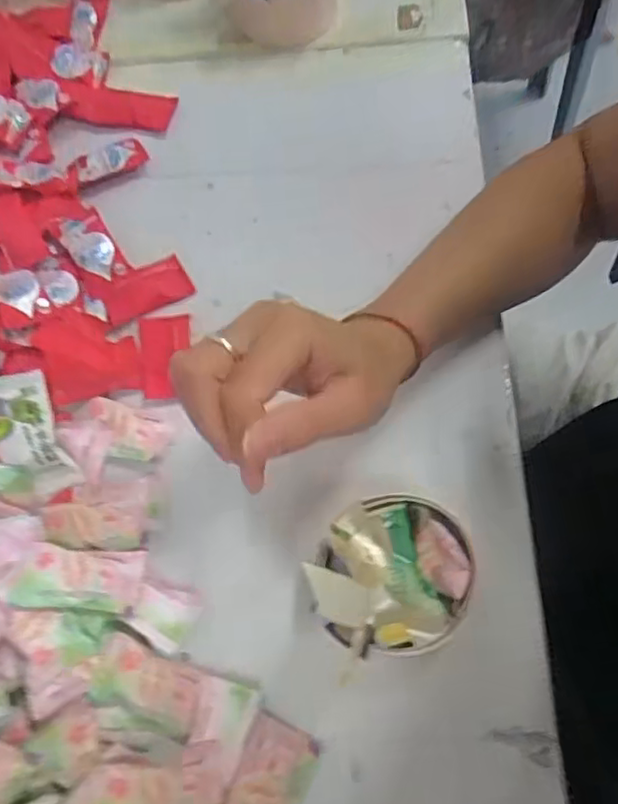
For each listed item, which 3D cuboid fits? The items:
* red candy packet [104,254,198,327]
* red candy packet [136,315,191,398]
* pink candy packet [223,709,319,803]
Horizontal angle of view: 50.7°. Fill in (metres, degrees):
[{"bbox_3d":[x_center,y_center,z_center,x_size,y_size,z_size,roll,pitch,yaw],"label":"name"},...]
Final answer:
[{"bbox_3d":[-0.110,-0.076,0.444,0.058,0.010,0.033,-30,70,-6],"label":"red candy packet"},{"bbox_3d":[-0.093,-0.032,0.426,0.032,0.010,0.057,-11,69,1],"label":"red candy packet"},{"bbox_3d":[-0.022,0.199,0.335,0.037,0.010,0.064,23,74,13],"label":"pink candy packet"}]

